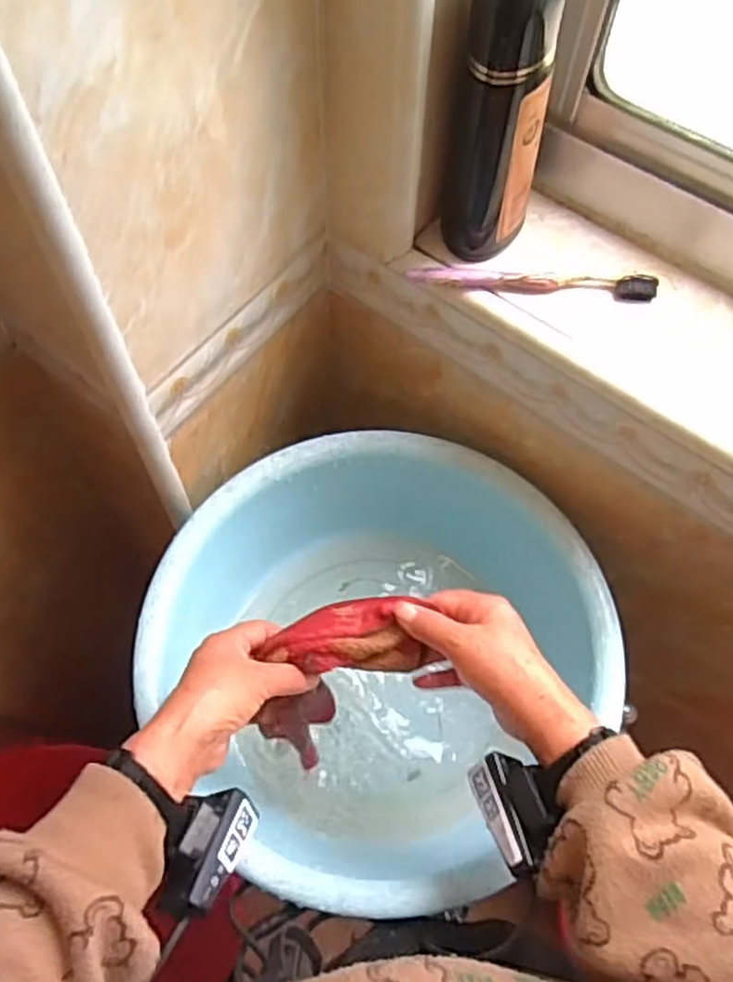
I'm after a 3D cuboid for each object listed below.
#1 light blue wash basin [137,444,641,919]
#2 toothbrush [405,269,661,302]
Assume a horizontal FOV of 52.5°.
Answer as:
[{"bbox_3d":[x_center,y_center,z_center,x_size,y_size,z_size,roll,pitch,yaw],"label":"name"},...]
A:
[{"bbox_3d":[0.008,0.143,0.653,0.343,0.162,0.354,1,62,-1],"label":"light blue wash basin"},{"bbox_3d":[0.122,-0.154,0.544,0.179,0.011,0.019,4,62,1],"label":"toothbrush"}]

